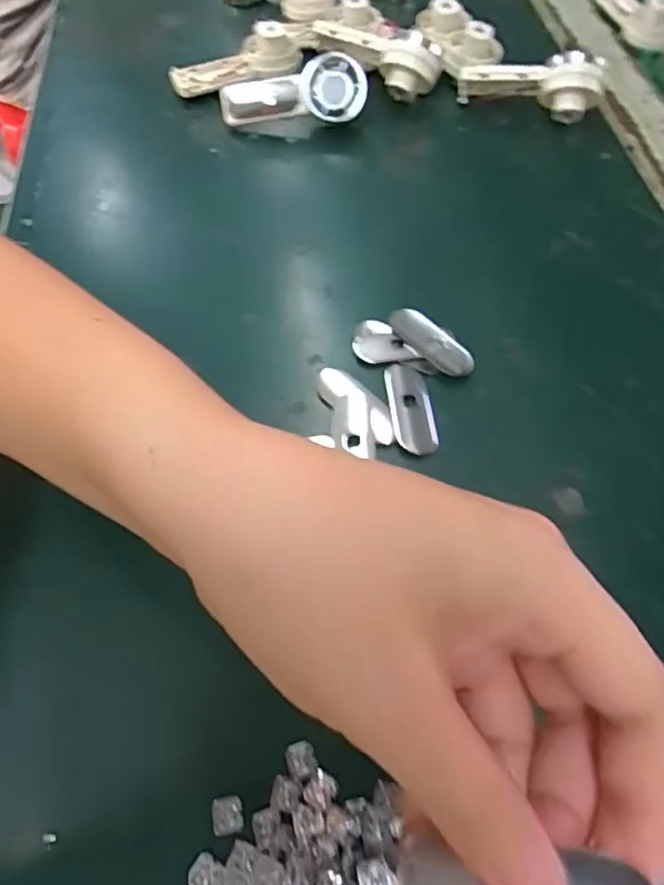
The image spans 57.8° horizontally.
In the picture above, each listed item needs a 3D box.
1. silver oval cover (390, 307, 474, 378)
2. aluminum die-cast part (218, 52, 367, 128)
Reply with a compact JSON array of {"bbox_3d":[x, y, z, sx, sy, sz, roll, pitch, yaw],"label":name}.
[{"bbox_3d":[0.051,-0.052,0.310,0.014,0.009,0.049,-40,66,-21],"label":"silver oval cover"},{"bbox_3d":[-0.027,-0.236,0.408,0.099,0.036,0.021,0,14,19],"label":"aluminum die-cast part"}]

